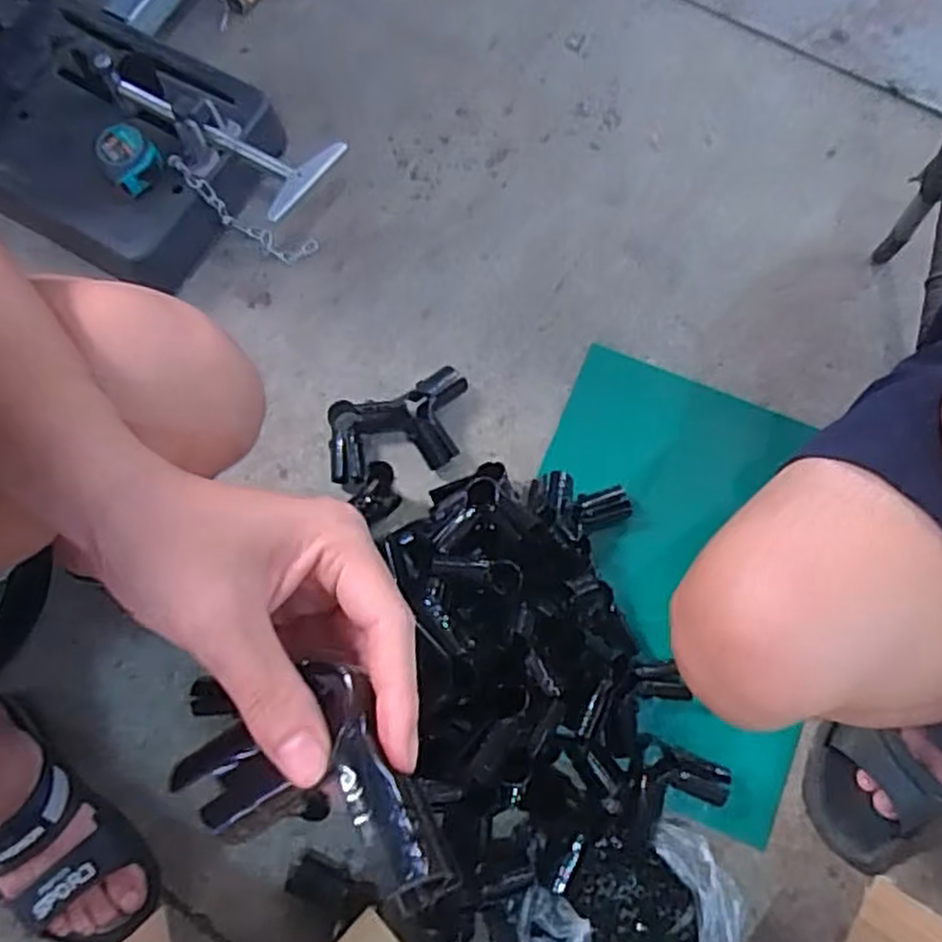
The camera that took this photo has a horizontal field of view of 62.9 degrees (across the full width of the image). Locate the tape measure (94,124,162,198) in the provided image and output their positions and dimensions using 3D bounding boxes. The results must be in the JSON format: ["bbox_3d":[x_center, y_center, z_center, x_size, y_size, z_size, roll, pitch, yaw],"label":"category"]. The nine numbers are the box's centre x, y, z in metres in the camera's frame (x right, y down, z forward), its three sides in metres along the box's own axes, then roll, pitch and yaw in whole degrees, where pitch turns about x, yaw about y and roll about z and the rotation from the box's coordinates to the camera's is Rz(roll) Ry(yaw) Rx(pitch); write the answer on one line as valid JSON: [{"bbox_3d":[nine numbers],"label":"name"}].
[{"bbox_3d":[-0.355,-0.323,0.796,0.053,0.044,0.057,0,75,2],"label":"tape measure"}]

